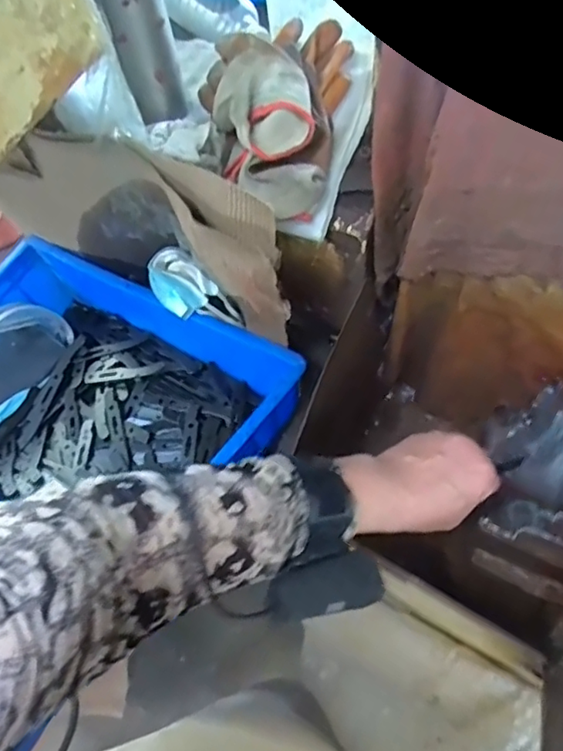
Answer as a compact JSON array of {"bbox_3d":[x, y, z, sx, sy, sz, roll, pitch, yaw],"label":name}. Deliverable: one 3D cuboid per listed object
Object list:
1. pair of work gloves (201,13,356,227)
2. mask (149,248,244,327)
[{"bbox_3d":[-0.015,-0.254,0.538,0.144,0.069,0.208,10,59,8],"label":"pair of work gloves"},{"bbox_3d":[-0.096,-0.098,0.654,0.114,0.035,0.064,23,99,-9],"label":"mask"}]

